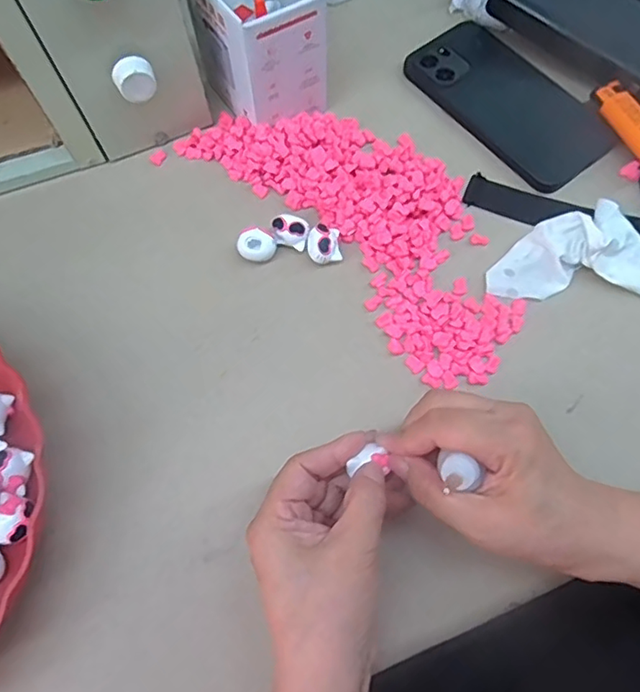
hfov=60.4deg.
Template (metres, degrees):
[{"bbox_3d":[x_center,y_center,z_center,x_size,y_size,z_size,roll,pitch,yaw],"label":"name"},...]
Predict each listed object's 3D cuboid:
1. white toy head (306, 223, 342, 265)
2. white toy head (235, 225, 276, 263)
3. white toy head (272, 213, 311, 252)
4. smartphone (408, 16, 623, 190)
[{"bbox_3d":[0.003,-0.070,0.379,0.023,0.019,0.027,-5,68,-1],"label":"white toy head"},{"bbox_3d":[-0.043,-0.067,0.381,0.027,0.022,0.022,-17,68,-6],"label":"white toy head"},{"bbox_3d":[-0.021,-0.079,0.383,0.025,0.020,0.016,15,69,7],"label":"white toy head"},{"bbox_3d":[0.145,-0.190,0.427,0.078,0.011,0.162,-35,72,-13],"label":"smartphone"}]

